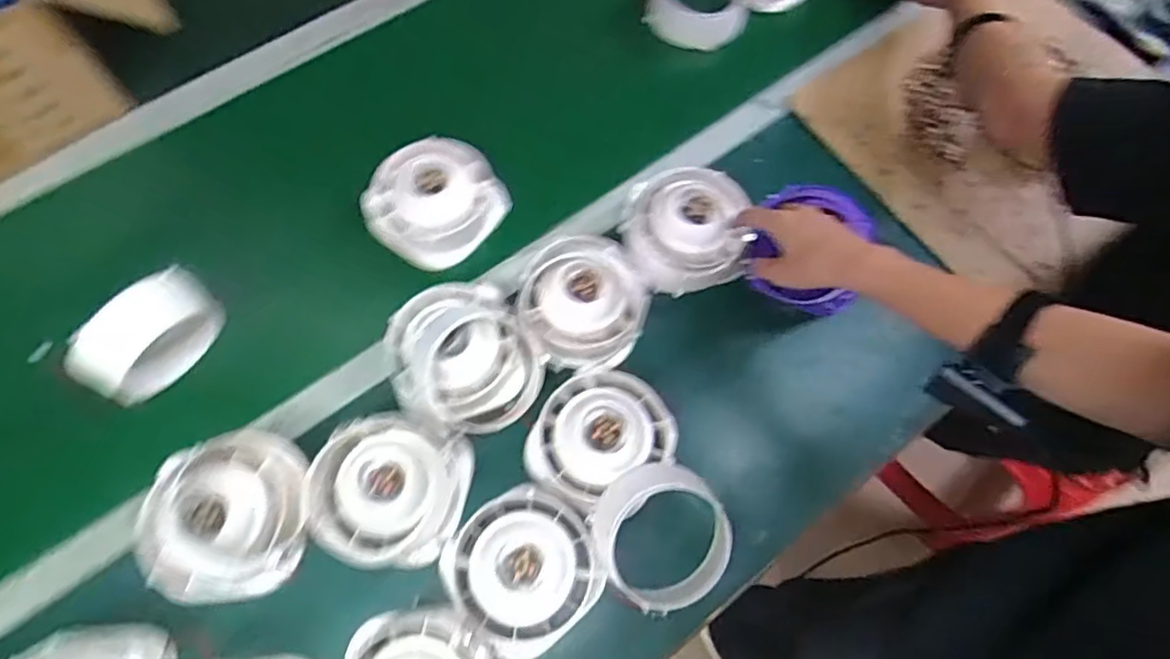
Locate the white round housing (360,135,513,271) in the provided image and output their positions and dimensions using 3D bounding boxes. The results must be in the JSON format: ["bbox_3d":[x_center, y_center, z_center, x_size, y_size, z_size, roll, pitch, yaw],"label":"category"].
[{"bbox_3d":[-0.177,-0.155,0.764,0.136,0.078,0.144,1,69,-2],"label":"white round housing"}]

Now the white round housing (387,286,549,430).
[{"bbox_3d":[-0.129,0.031,0.683,0.145,0.070,0.166,-29,73,-13],"label":"white round housing"}]

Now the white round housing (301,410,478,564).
[{"bbox_3d":[-0.187,0.151,0.622,0.130,0.073,0.140,1,69,-2],"label":"white round housing"}]

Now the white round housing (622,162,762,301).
[{"bbox_3d":[0.112,-0.113,0.719,0.124,0.067,0.140,6,69,0],"label":"white round housing"}]

